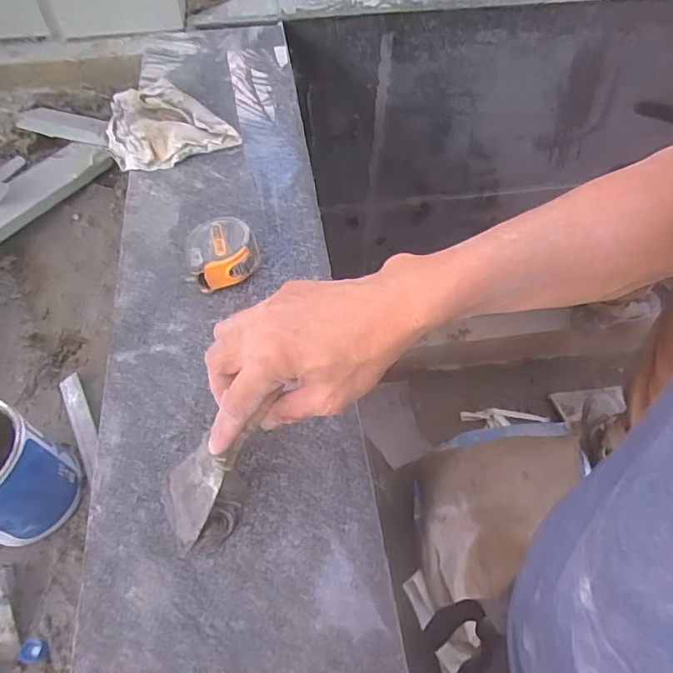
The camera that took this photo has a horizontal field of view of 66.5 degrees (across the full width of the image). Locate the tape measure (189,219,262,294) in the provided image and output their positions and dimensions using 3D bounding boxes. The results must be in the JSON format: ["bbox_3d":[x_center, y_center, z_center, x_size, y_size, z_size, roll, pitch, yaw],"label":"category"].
[{"bbox_3d":[-0.115,-0.083,0.526,0.068,0.047,0.066,-12,57,-9],"label":"tape measure"}]

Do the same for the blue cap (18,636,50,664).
[{"bbox_3d":[-0.254,0.263,0.431,0.019,0.011,0.018,-3,56,-3],"label":"blue cap"}]

